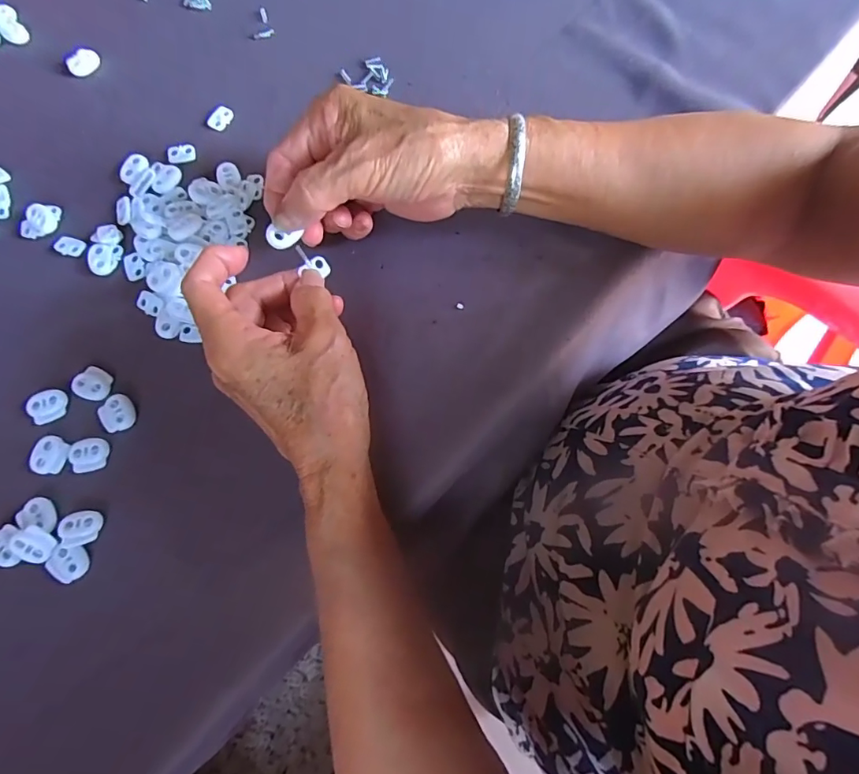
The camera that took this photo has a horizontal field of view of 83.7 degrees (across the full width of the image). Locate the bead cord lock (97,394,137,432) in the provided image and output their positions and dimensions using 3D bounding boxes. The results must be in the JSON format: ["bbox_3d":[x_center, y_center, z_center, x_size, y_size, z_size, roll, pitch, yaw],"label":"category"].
[{"bbox_3d":[-0.190,0.016,0.291,0.019,0.004,0.022,-36,78,-9],"label":"bead cord lock"}]

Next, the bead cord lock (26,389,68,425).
[{"bbox_3d":[-0.232,0.012,0.292,0.022,0.004,0.020,-20,76,-5],"label":"bead cord lock"}]

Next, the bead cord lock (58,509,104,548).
[{"bbox_3d":[-0.199,0.080,0.274,0.022,0.004,0.019,-7,76,-2],"label":"bead cord lock"}]

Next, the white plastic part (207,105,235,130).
[{"bbox_3d":[-0.151,-0.195,0.346,0.013,0.004,0.019,43,79,10],"label":"white plastic part"}]

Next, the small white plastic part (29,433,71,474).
[{"bbox_3d":[-0.225,0.040,0.283,0.021,0.004,0.022,13,76,3],"label":"small white plastic part"}]

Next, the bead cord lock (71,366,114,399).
[{"bbox_3d":[-0.207,-0.002,0.296,0.022,0.004,0.019,25,77,6],"label":"bead cord lock"}]

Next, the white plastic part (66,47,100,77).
[{"bbox_3d":[-0.258,-0.242,0.358,0.022,0.008,0.016,-41,79,-10],"label":"white plastic part"}]

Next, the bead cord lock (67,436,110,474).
[{"bbox_3d":[-0.203,0.040,0.283,0.021,0.004,0.020,-10,76,-3],"label":"bead cord lock"}]

